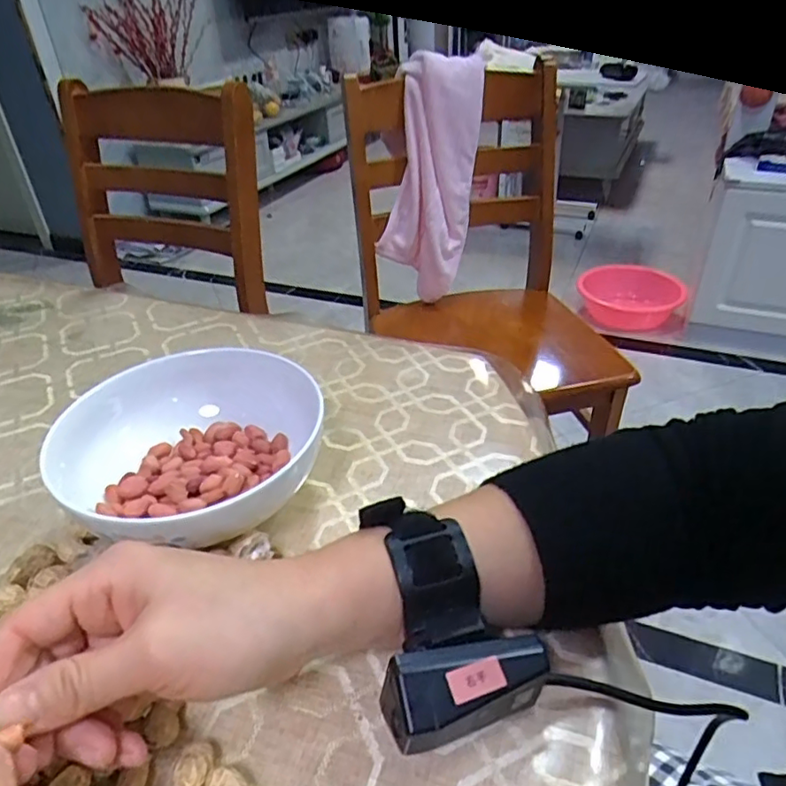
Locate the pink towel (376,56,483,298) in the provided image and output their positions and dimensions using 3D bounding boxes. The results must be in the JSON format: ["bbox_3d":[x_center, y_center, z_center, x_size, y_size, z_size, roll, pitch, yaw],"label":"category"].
[{"bbox_3d":[0.072,-0.394,1.169,0.188,0.468,0.140,3,35,7],"label":"pink towel"}]

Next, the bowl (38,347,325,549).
[{"bbox_3d":[-0.123,0.039,0.377,0.153,0.065,0.153,-2,36,2],"label":"bowl"}]

